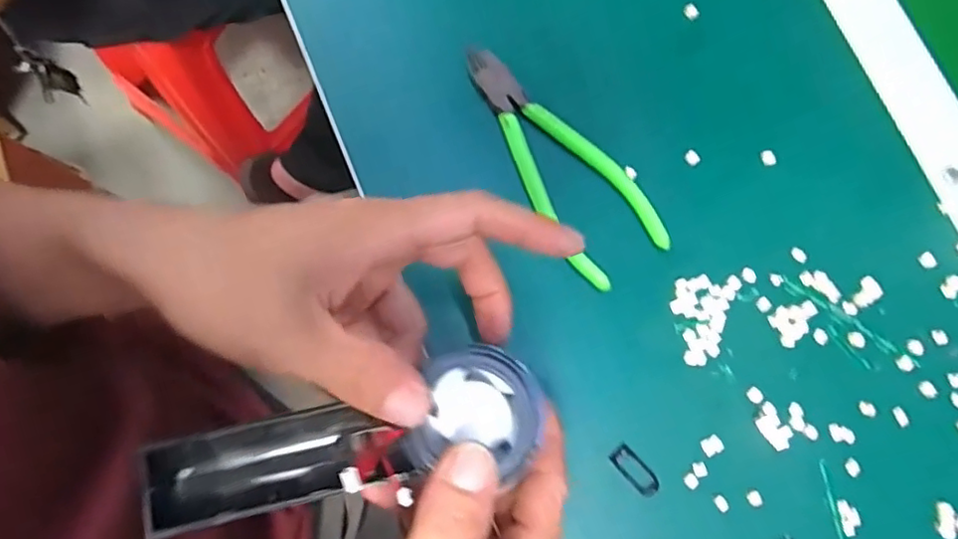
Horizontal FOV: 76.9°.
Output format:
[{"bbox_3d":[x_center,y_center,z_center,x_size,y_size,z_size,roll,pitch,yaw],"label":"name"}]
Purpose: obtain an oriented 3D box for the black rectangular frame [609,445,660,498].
[{"bbox_3d":[0.080,0.103,0.309,0.012,0.004,0.028,-41,82,-8],"label":"black rectangular frame"}]

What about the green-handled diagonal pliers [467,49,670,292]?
[{"bbox_3d":[0.042,-0.063,0.337,0.054,0.009,0.150,-34,81,-7],"label":"green-handled diagonal pliers"}]

